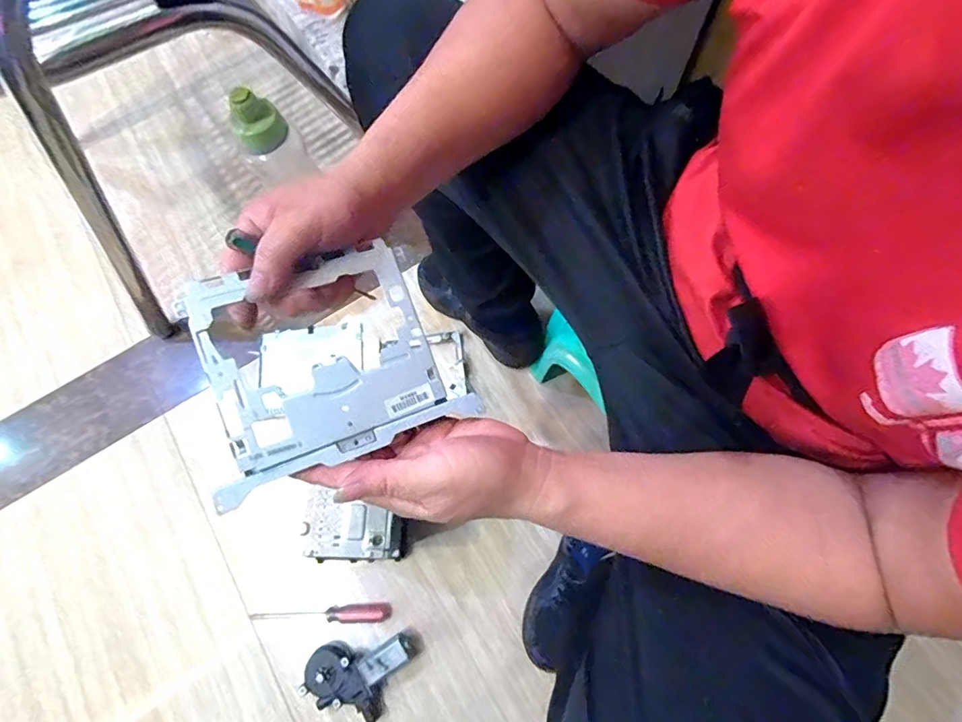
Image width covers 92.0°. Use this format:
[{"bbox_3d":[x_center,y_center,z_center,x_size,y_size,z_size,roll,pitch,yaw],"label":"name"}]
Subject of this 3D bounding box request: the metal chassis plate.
[{"bbox_3d":[-0.103,-0.003,0.307,0.153,0.007,0.134,-20,85,-20],"label":"metal chassis plate"}]

